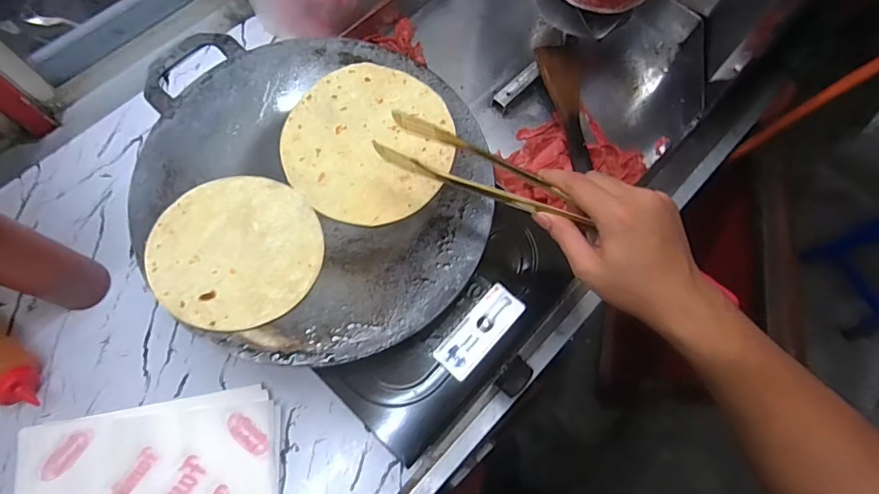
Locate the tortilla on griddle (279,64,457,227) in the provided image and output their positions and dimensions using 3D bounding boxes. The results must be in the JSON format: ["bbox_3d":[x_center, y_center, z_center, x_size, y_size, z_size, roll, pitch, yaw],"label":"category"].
[{"bbox_3d":[-0.073,-0.106,0.482,0.168,0.007,0.164,0,76,1],"label":"tortilla on griddle"}]

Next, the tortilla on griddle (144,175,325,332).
[{"bbox_3d":[-0.185,0.002,0.436,0.145,0.005,0.147,-16,69,-17],"label":"tortilla on griddle"}]

